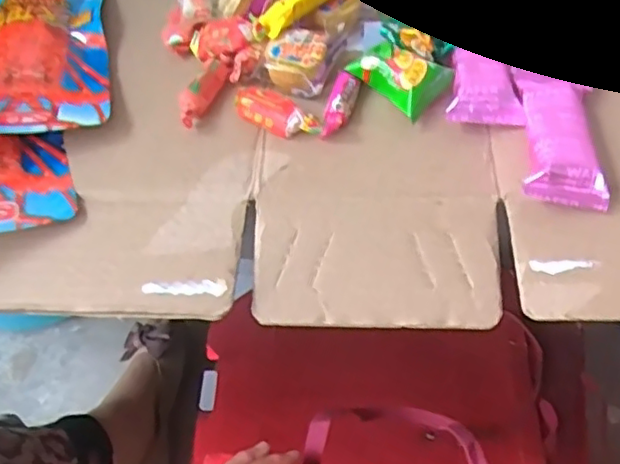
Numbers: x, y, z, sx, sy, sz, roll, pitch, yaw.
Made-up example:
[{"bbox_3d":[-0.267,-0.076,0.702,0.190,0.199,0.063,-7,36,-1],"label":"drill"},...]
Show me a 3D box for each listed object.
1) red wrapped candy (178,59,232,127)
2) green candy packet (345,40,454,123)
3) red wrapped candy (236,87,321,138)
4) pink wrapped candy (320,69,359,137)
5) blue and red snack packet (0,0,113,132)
[{"bbox_3d":[-0.068,-0.087,0.400,0.013,0.019,0.051,23,59,19],"label":"red wrapped candy"},{"bbox_3d":[0.057,-0.099,0.396,0.040,0.024,0.054,-38,60,-22],"label":"green candy packet"},{"bbox_3d":[-0.021,-0.072,0.389,0.056,0.014,0.024,35,63,25],"label":"red wrapped candy"},{"bbox_3d":[0.019,-0.078,0.391,0.014,0.013,0.049,12,56,12],"label":"pink wrapped candy"},{"bbox_3d":[-0.193,-0.133,0.440,0.098,0.024,0.192,-11,54,-4],"label":"blue and red snack packet"}]

